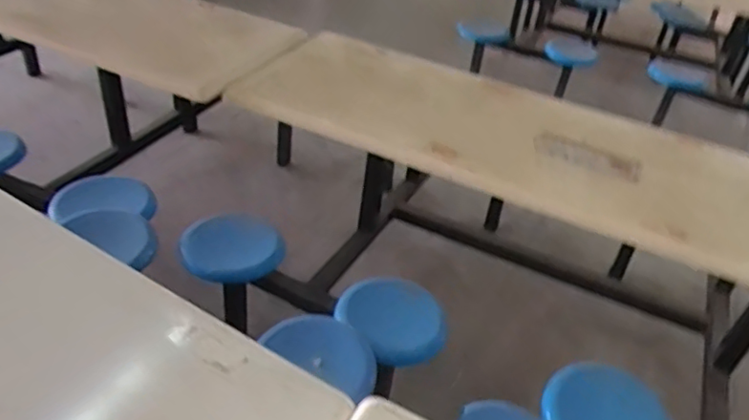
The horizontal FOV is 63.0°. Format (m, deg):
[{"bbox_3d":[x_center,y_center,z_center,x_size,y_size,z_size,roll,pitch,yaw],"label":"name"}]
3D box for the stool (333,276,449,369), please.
[{"bbox_3d":[0.038,0.267,1.551,0.255,0.048,0.308,-5,39,-15],"label":"stool"}]

